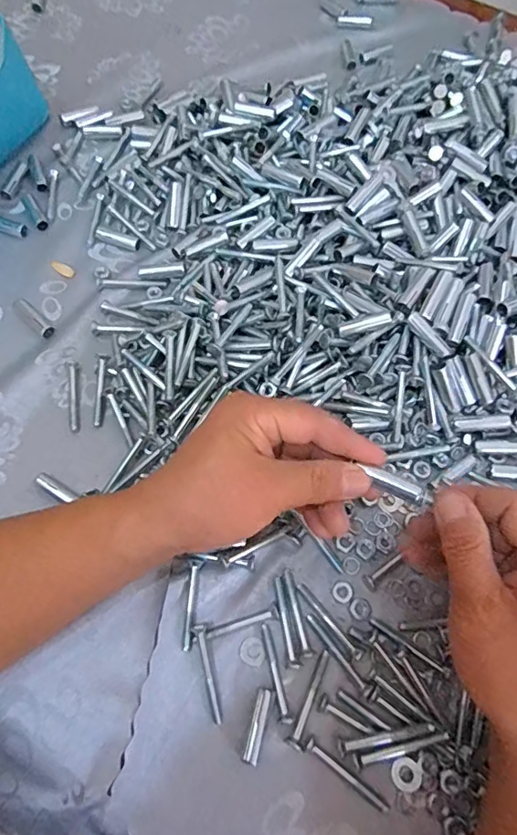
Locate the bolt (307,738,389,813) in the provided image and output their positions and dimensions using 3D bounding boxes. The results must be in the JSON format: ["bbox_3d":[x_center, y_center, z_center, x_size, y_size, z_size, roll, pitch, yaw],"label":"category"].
[{"bbox_3d":[0.051,0.205,0.299,0.055,0.006,0.006,35,68,13],"label":"bolt"}]

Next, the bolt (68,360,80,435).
[{"bbox_3d":[-0.139,-0.017,0.394,0.008,0.004,0.059,-8,66,-6],"label":"bolt"}]

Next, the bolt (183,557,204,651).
[{"bbox_3d":[-0.042,0.118,0.333,0.008,0.009,0.054,6,65,1],"label":"bolt"}]

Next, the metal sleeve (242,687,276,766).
[{"bbox_3d":[0.001,0.181,0.307,0.010,0.008,0.039,16,65,5],"label":"metal sleeve"}]

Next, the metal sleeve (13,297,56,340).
[{"bbox_3d":[-0.182,-0.081,0.422,0.049,0.008,0.012,42,70,16],"label":"metal sleeve"}]

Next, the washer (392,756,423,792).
[{"bbox_3d":[0.086,0.206,0.301,0.017,0.004,0.017,1,65,-2],"label":"washer"}]

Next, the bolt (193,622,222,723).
[{"bbox_3d":[-0.031,0.154,0.316,0.006,0.011,0.055,-11,66,-7],"label":"bolt"}]

